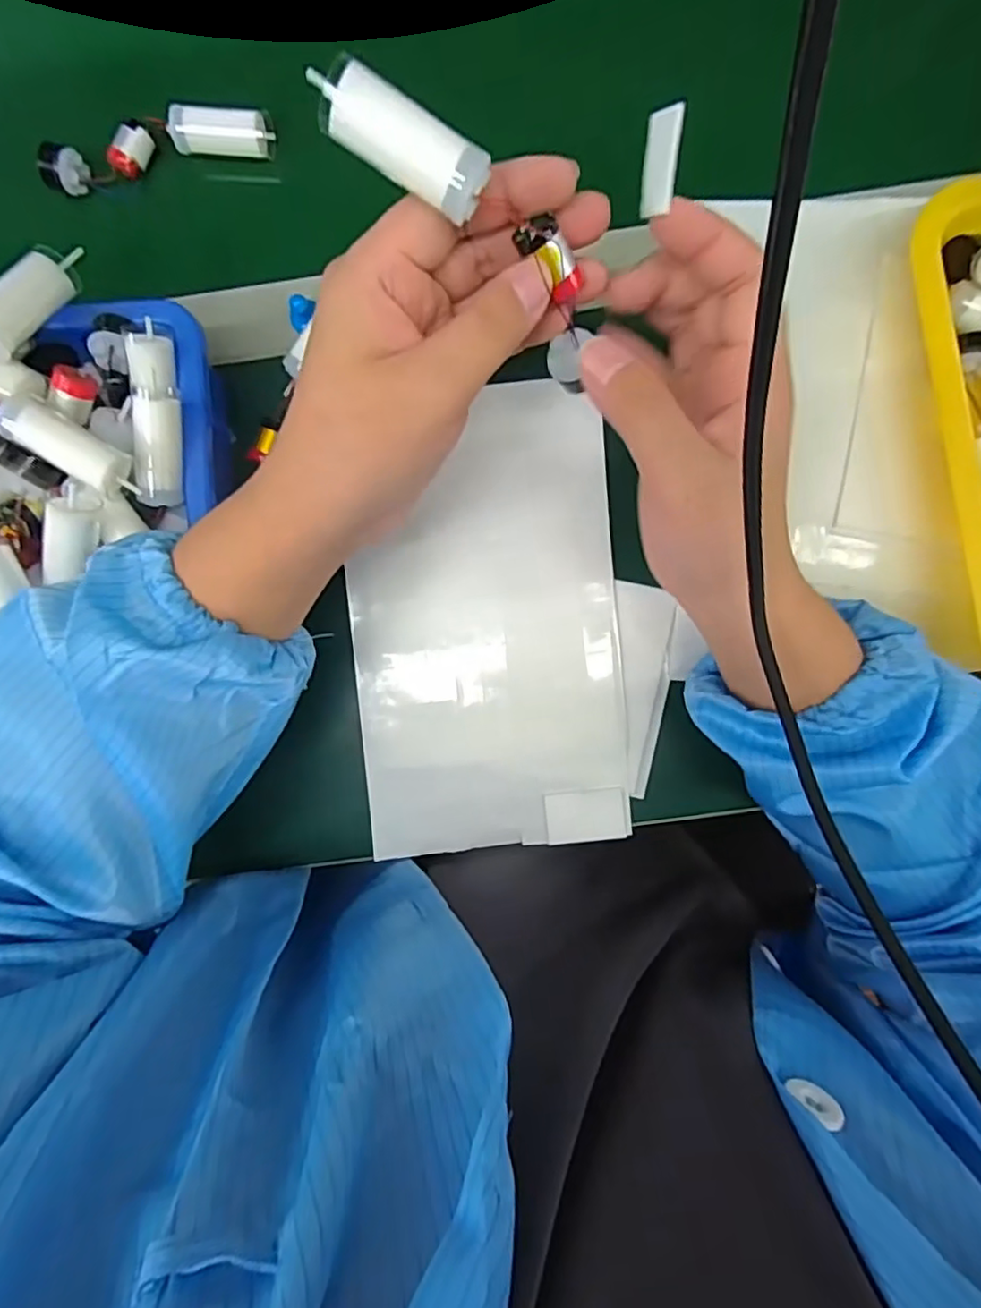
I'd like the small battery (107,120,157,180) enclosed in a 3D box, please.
[{"bbox_3d":[-0.199,-0.280,0.349,0.010,0.017,0.027,32,93,-1],"label":"small battery"}]

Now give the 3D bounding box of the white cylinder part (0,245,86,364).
[{"bbox_3d":[-0.197,-0.153,0.268,0.016,0.017,0.064,31,71,-1],"label":"white cylinder part"}]

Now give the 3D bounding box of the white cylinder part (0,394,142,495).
[{"bbox_3d":[-0.182,-0.089,0.274,0.056,0.019,0.019,32,94,-23],"label":"white cylinder part"}]

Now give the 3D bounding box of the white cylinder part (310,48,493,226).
[{"bbox_3d":[-0.028,-0.159,0.193,0.054,0.013,0.018,26,94,-13],"label":"white cylinder part"}]

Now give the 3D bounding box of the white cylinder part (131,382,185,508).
[{"bbox_3d":[-0.154,-0.096,0.292,0.018,0.015,0.053,8,109,1],"label":"white cylinder part"}]

